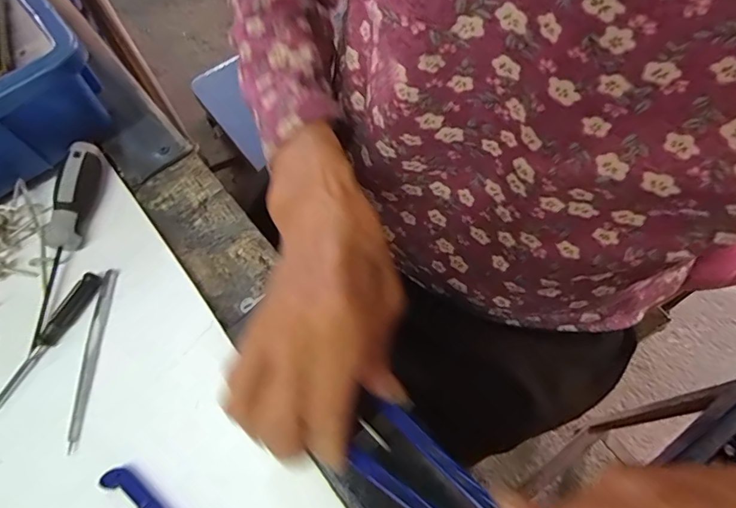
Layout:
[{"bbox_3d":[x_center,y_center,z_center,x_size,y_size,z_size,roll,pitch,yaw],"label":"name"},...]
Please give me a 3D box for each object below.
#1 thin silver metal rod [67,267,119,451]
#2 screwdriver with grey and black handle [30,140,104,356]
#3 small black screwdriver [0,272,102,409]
[{"bbox_3d":[-0.167,0.060,0.262,0.009,0.004,0.106,-3,64,3],"label":"thin silver metal rod"},{"bbox_3d":[-0.206,-0.013,0.289,0.021,0.027,0.138,5,65,7],"label":"screwdriver with grey and black handle"},{"bbox_3d":[-0.198,0.052,0.267,0.013,0.010,0.091,26,69,16],"label":"small black screwdriver"}]

